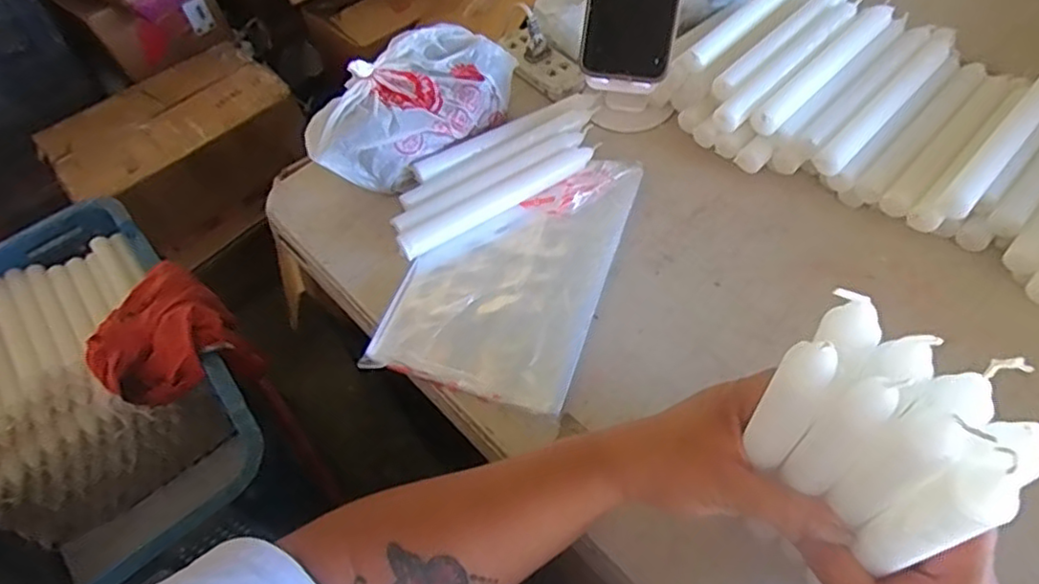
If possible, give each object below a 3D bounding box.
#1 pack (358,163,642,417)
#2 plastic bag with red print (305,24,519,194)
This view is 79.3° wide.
[{"bbox_3d":[-0.004,-0.027,0.522,0.155,0.011,0.243,14,56,15],"label":"pack"},{"bbox_3d":[-0.097,-0.171,0.580,0.206,0.075,0.101,-40,60,-21],"label":"plastic bag with red print"}]

